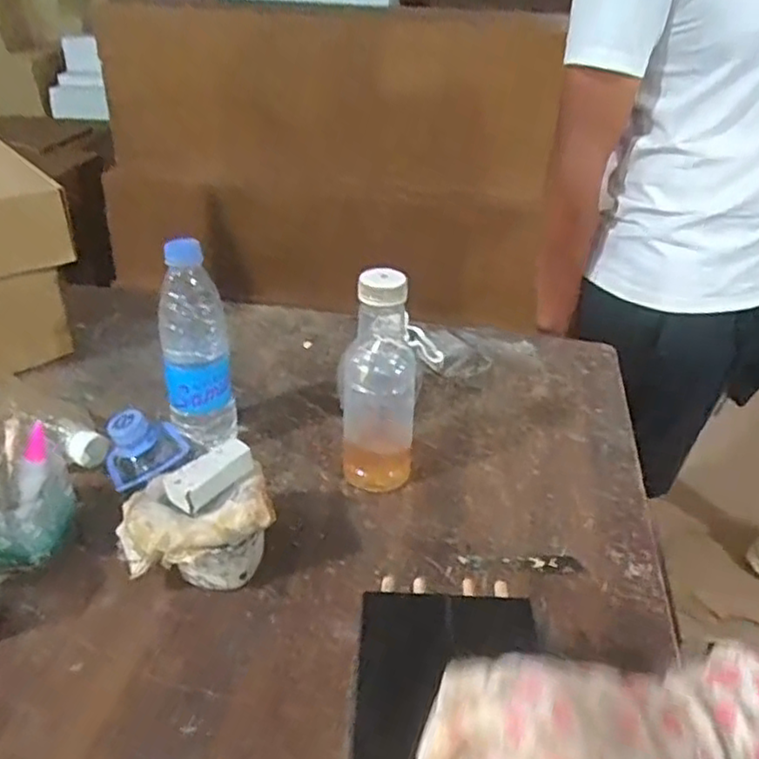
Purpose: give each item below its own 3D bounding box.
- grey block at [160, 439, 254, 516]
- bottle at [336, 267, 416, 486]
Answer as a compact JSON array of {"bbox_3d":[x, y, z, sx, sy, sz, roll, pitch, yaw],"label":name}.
[{"bbox_3d":[-0.132,0.074,0.538,0.032,0.023,0.064,26,40,33],"label":"grey block"},{"bbox_3d":[0.003,0.006,0.625,0.076,0.205,0.062,4,33,2],"label":"bottle"}]

